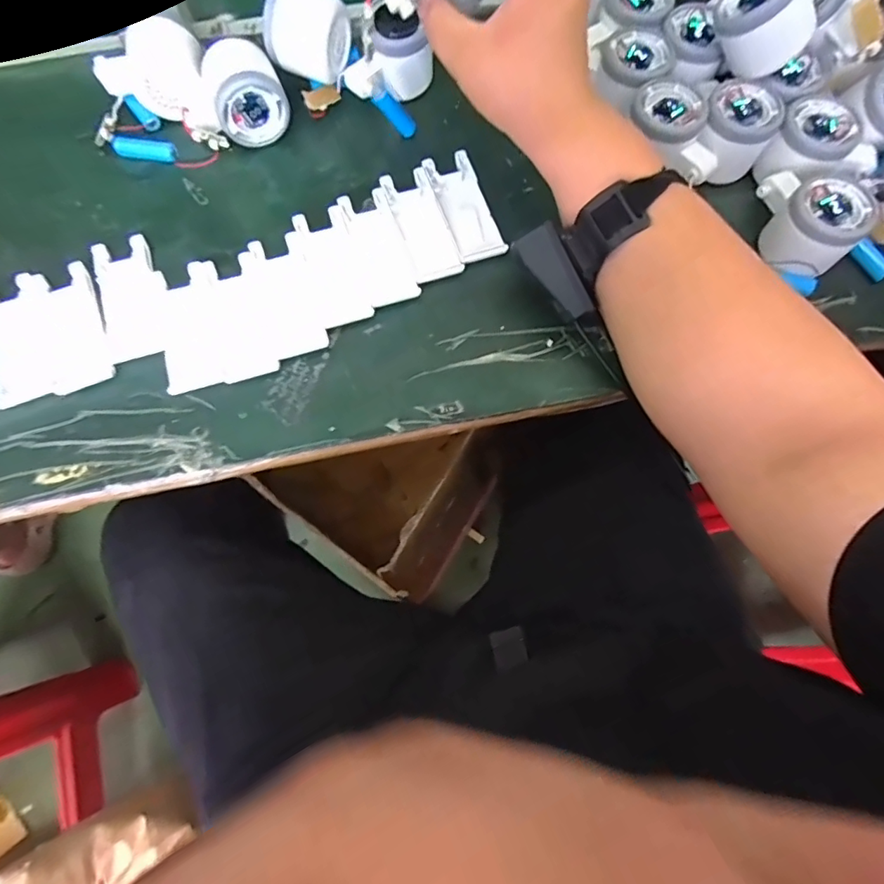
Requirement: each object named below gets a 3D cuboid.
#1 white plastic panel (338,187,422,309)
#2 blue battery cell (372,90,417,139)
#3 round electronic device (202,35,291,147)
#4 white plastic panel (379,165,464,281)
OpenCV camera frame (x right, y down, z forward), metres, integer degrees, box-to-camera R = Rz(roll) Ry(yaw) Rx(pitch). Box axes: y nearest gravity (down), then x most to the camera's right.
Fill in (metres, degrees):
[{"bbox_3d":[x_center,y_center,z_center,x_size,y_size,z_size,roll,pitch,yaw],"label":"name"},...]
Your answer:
[{"bbox_3d":[-0.050,-0.158,0.408,0.040,0.005,0.104,-17,74,-6],"label":"white plastic panel"},{"bbox_3d":[-0.040,-0.281,0.432,0.015,0.050,0.014,-23,71,28],"label":"blue battery cell"},{"bbox_3d":[-0.165,-0.295,0.429,0.057,0.047,0.064,-21,74,-6],"label":"round electronic device"},{"bbox_3d":[-0.016,-0.179,0.415,0.039,0.005,0.104,-18,74,-6],"label":"white plastic panel"}]

